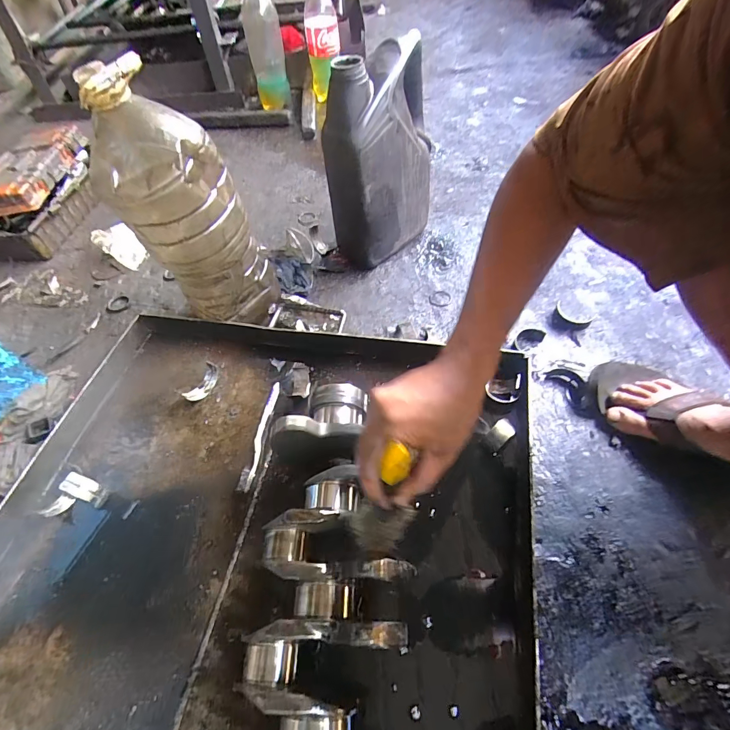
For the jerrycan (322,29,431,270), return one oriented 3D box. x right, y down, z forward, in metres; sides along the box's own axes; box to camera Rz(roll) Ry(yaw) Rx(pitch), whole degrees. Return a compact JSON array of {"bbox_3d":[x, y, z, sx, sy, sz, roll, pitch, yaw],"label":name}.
[{"bbox_3d":[0.028,-0.359,0.715,0.100,0.350,0.216,33,63,25],"label":"jerrycan"}]

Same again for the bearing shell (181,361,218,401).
[{"bbox_3d":[-0.269,0.030,0.641,0.028,0.026,0.068,28,75,22],"label":"bearing shell"}]

